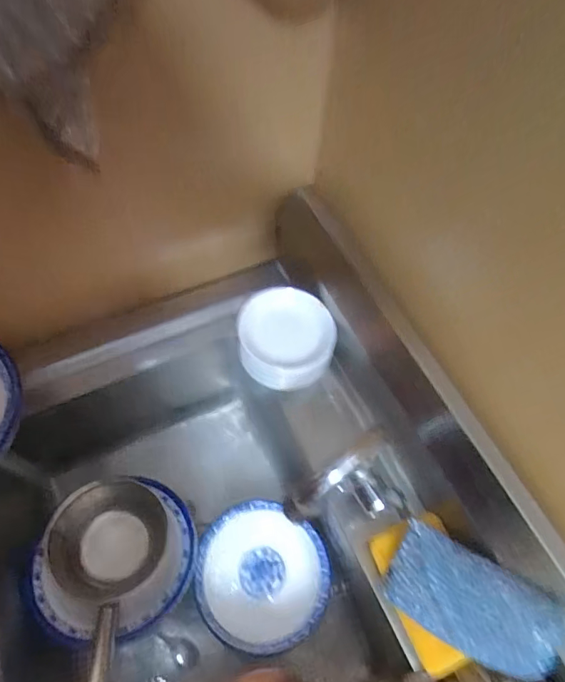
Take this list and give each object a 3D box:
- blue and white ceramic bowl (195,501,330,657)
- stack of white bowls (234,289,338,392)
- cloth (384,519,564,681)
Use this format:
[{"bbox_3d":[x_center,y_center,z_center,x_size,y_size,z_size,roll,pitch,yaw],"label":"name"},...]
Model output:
[{"bbox_3d":[-0.026,0.288,0.548,0.153,0.049,0.152,1,61,-3],"label":"blue and white ceramic bowl"},{"bbox_3d":[0.002,-0.004,0.471,0.101,0.050,0.093,8,61,1],"label":"stack of white bowls"},{"bbox_3d":[0.149,0.208,0.356,0.124,0.027,0.073,21,85,41],"label":"cloth"}]

